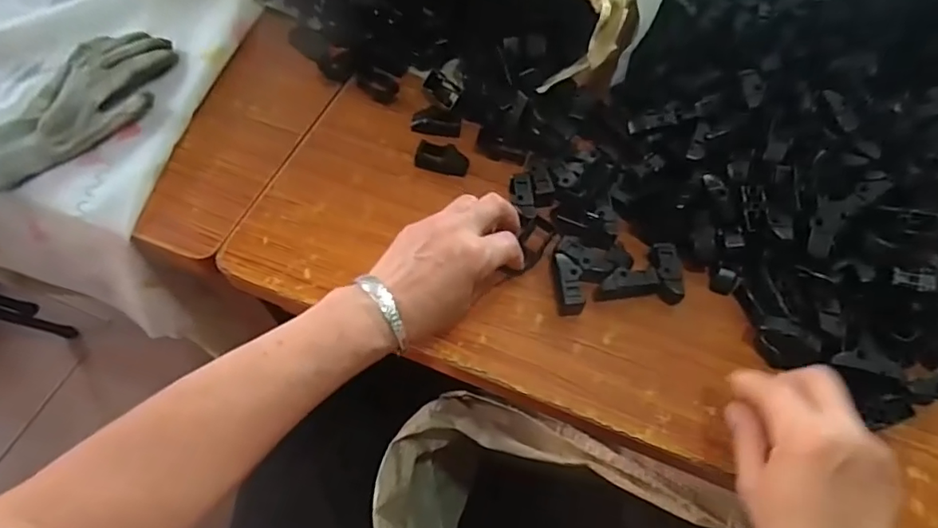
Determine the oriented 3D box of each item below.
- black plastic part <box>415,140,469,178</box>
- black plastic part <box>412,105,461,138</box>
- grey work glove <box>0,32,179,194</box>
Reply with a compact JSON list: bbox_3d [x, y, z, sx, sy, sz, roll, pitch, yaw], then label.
[{"bbox_3d":[-0.026,-0.102,0.516,0.049,0.017,0.025,12,63,6],"label":"black plastic part"},{"bbox_3d":[-0.033,-0.144,0.537,0.048,0.013,0.026,6,62,3],"label":"black plastic part"},{"bbox_3d":[-0.393,-0.165,0.539,0.124,0.024,0.206,41,69,19],"label":"grey work glove"}]

